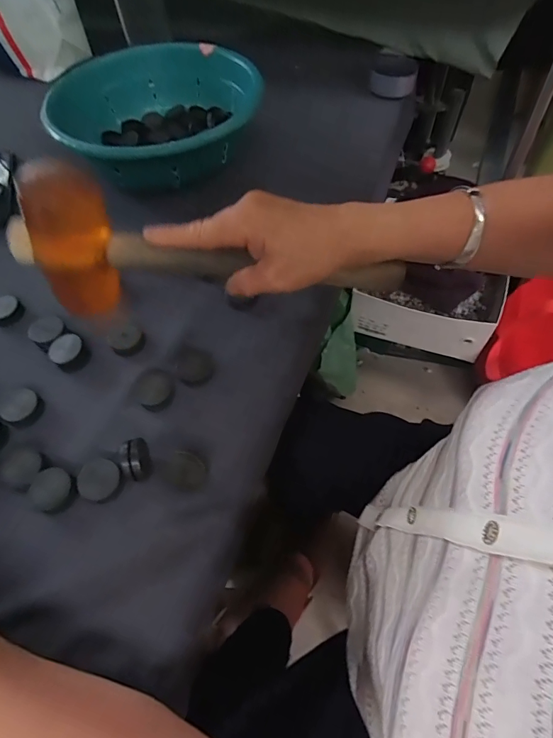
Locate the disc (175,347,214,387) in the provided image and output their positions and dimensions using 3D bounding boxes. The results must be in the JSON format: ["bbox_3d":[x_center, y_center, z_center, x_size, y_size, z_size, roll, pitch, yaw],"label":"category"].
[{"bbox_3d":[-0.078,-0.003,0.390,0.033,0.006,0.041,-25,60,-12],"label":"disc"}]

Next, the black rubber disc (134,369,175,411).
[{"bbox_3d":[-0.111,0.019,0.377,0.038,0.008,0.033,38,67,23],"label":"black rubber disc"}]

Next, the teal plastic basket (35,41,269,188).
[{"bbox_3d":[-0.151,-0.323,0.541,0.259,0.078,0.258,0,58,3],"label":"teal plastic basket"}]

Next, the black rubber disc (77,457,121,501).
[{"bbox_3d":[-0.143,0.088,0.333,0.036,0.004,0.032,17,61,13],"label":"black rubber disc"}]

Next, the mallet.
[{"bbox_3d":[-0.046,-0.083,0.322,0.295,0.089,0.056,6,58,-9],"label":"mallet"}]

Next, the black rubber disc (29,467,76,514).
[{"bbox_3d":[-0.179,0.097,0.330,0.039,0.005,0.032,25,63,17],"label":"black rubber disc"}]

